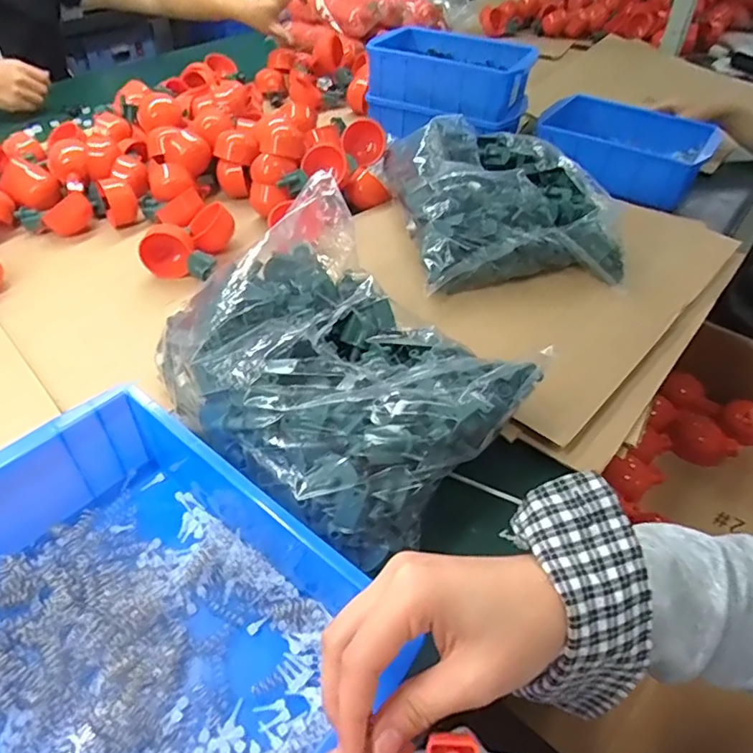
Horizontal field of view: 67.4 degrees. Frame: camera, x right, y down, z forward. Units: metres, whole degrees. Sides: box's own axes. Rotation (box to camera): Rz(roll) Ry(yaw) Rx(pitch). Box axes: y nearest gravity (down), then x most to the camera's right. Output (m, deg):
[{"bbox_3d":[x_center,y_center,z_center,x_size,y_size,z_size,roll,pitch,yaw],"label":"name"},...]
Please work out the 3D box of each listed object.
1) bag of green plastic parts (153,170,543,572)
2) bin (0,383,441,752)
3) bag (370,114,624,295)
[{"bbox_3d":[-0.036,-0.011,0.479,0.282,0.117,0.227,35,53,29],"label":"bag of green plastic parts"},{"bbox_3d":[-0.148,0.153,0.344,0.287,0.080,0.204,31,51,26],"label":"bin"},{"bbox_3d":[0.155,-0.239,0.719,0.249,0.079,0.306,-6,45,-9],"label":"bag"}]

